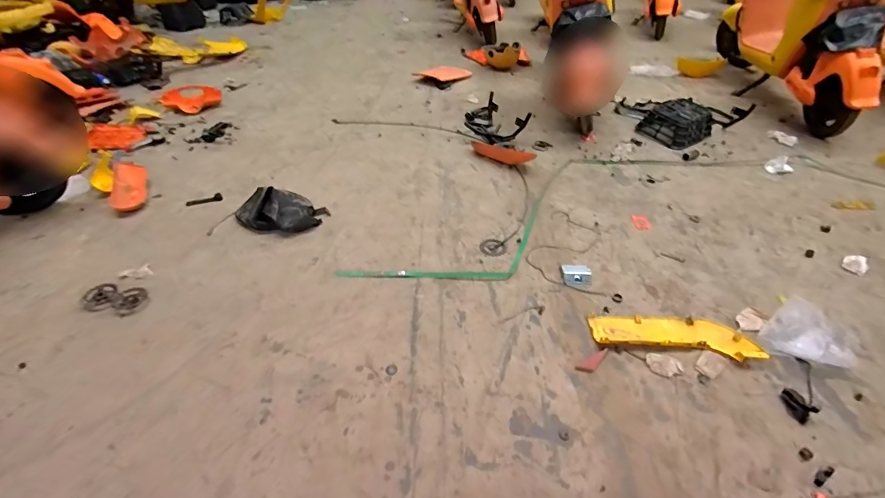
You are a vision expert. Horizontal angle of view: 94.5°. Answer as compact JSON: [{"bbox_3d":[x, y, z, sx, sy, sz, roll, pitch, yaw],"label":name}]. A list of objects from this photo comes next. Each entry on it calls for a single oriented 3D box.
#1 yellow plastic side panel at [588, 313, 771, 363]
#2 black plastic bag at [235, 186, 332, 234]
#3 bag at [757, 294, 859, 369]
[{"bbox_3d":[0.595,0.214,1.064,0.403,0.041,0.127,7,42,6],"label":"yellow plastic side panel"},{"bbox_3d":[-0.557,-0.150,1.395,0.253,0.114,0.207,18,44,19],"label":"black plastic bag"},{"bbox_3d":[0.944,0.221,1.041,0.236,0.046,0.181,-26,48,-27],"label":"bag"}]

